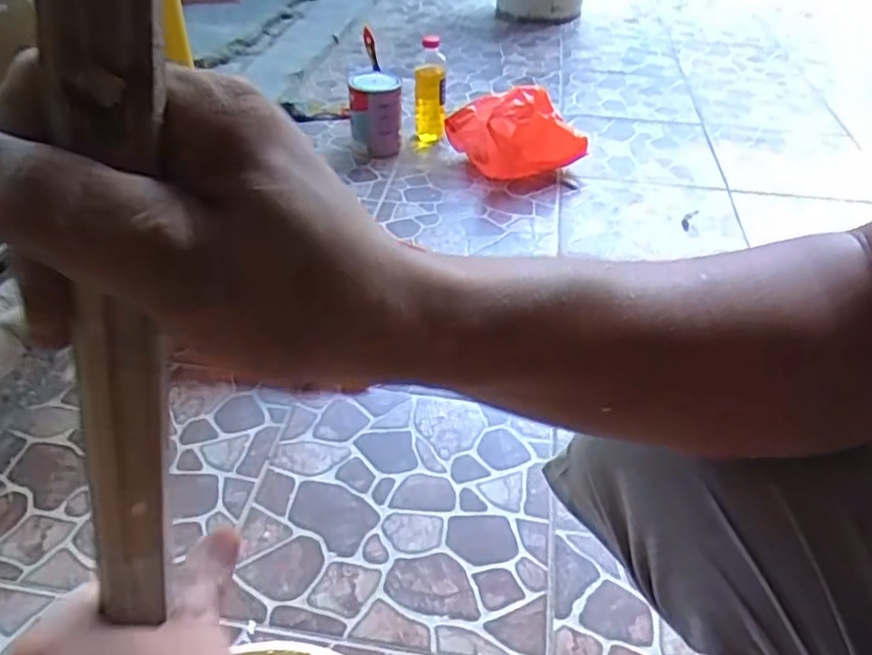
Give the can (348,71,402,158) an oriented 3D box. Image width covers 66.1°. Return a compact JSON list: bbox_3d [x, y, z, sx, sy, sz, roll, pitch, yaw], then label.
[{"bbox_3d":[-0.112,-0.395,1.245,0.095,0.132,0.119,-3,40,-4],"label":"can"}]

